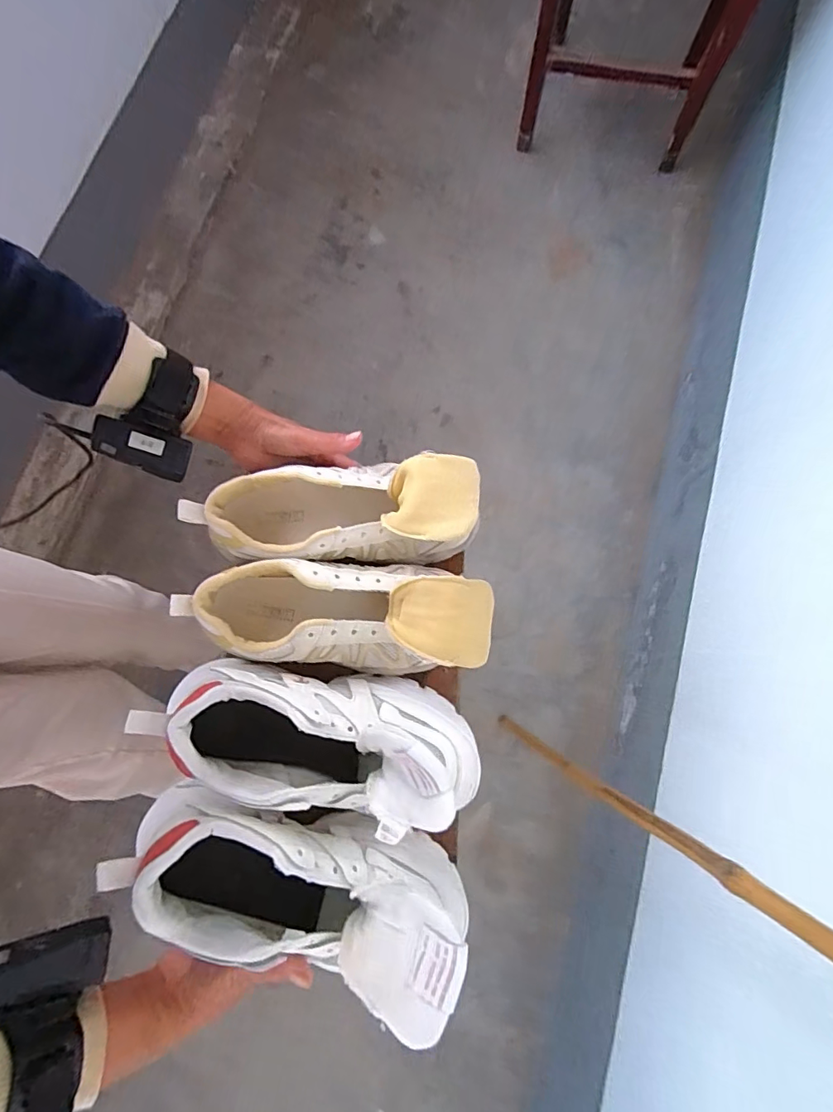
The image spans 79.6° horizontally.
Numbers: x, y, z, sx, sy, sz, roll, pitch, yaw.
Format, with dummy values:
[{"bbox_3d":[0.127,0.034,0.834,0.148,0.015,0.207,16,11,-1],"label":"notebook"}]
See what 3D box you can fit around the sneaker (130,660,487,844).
[{"bbox_3d":[-0.072,0.133,0.367,0.232,0.119,0.096,7,75,6],"label":"sneaker"}]

